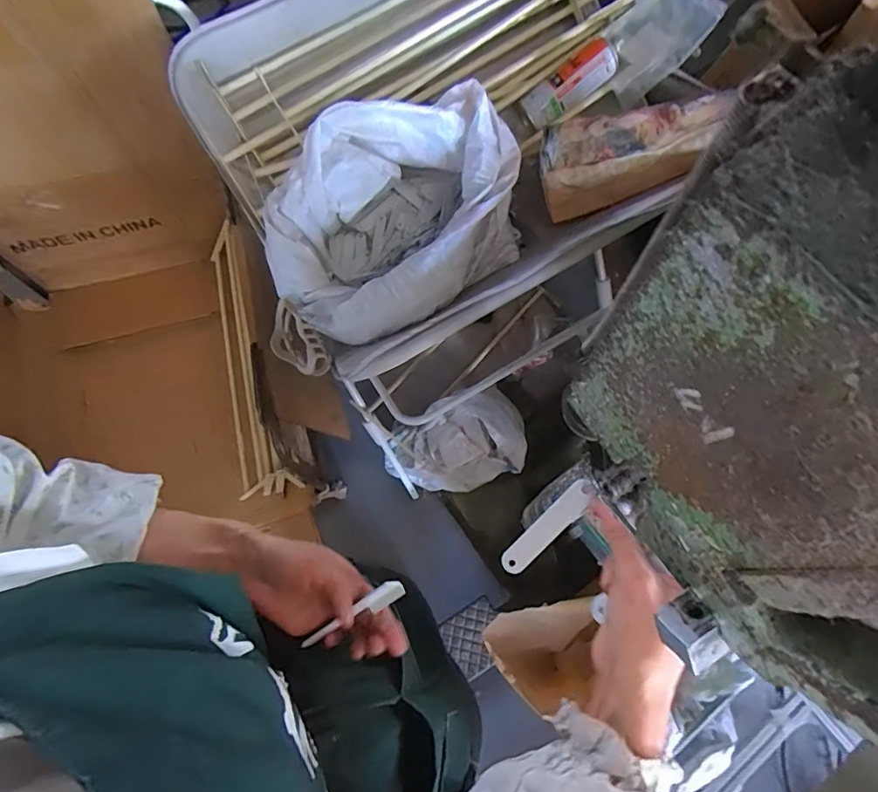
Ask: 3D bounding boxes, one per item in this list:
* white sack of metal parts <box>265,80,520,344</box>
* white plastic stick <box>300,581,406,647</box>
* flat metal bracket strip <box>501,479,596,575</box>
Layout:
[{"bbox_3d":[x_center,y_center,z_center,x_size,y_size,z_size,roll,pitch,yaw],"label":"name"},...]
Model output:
[{"bbox_3d":[-0.050,-0.227,0.692,0.360,0.199,0.265,-27,71,-9],"label":"white sack of metal parts"},{"bbox_3d":[-0.072,0.180,0.414,0.096,0.009,0.020,-33,110,4],"label":"white plastic stick"},{"bbox_3d":[0.079,0.097,0.368,0.019,0.004,0.085,45,96,16],"label":"flat metal bracket strip"}]

